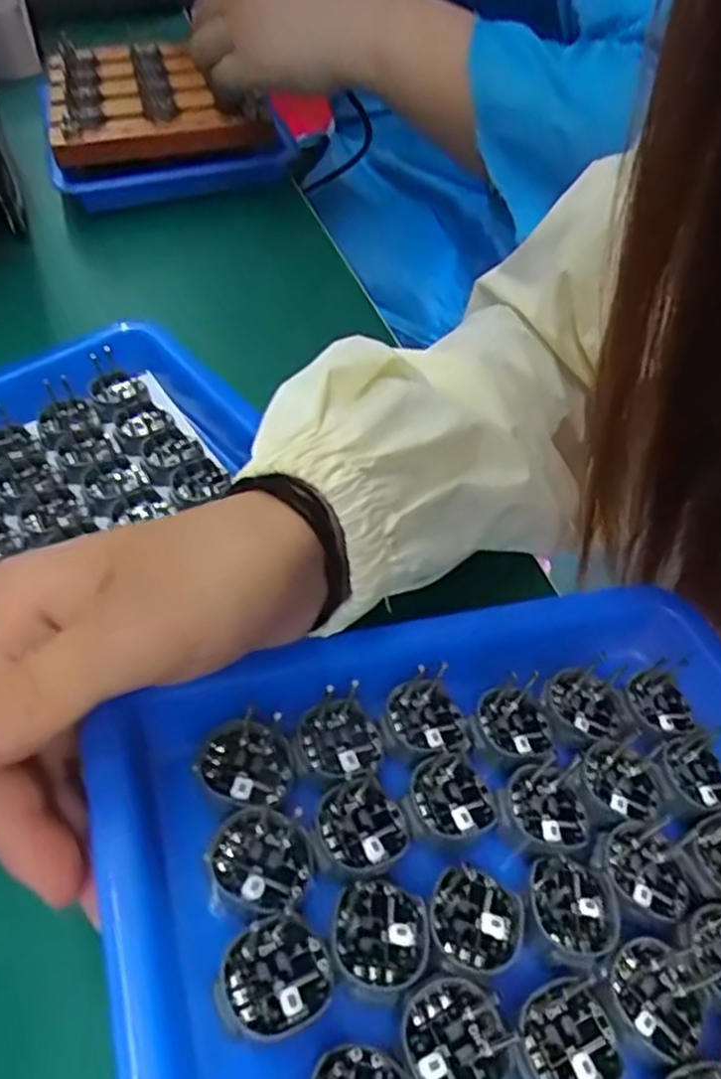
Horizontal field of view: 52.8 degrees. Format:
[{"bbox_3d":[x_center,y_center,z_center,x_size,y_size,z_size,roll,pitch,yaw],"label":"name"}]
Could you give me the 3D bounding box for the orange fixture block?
[{"bbox_3d":[-0.171,-0.356,0.570,0.148,0.032,0.214,-17,50,-10],"label":"orange fixture block"}]

